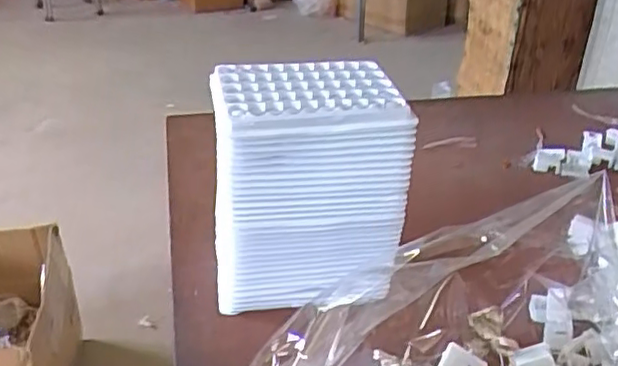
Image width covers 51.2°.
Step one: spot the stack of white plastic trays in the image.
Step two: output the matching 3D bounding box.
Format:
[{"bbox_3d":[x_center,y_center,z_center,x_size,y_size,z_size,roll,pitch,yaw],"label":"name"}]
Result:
[{"bbox_3d":[-0.004,0.002,0.483,0.135,0.159,0.089,-4,31,-8],"label":"stack of white plastic trays"}]

